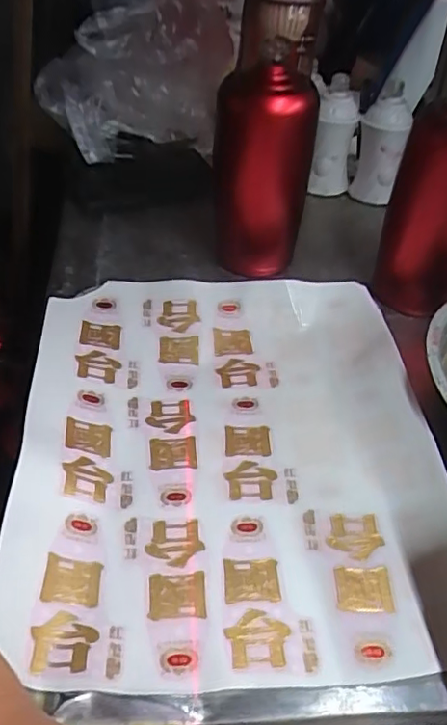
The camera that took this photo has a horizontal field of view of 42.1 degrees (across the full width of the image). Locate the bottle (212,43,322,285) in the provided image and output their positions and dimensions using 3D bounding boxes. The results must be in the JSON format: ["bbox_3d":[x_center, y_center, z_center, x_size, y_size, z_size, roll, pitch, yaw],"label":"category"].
[{"bbox_3d":[0.033,-0.172,0.522,0.080,0.200,0.072,0,44,-1],"label":"bottle"}]

